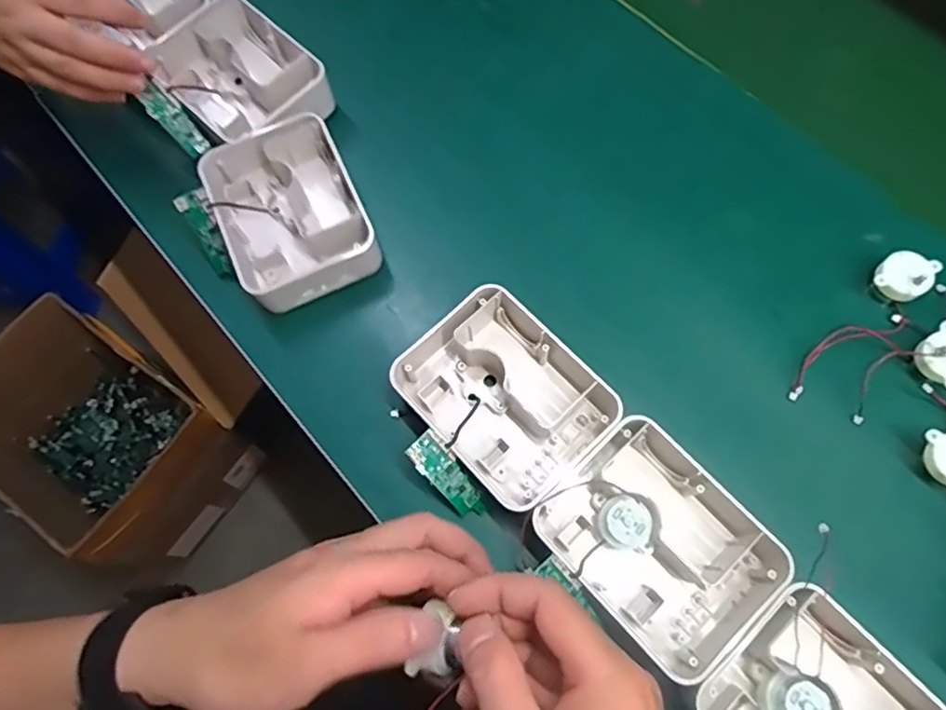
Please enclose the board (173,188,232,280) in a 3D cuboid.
[{"bbox_3d":[-0.197,-0.088,0.456,0.022,0.012,0.065,-21,109,-8],"label":"board"}]

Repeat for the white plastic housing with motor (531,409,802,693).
[{"bbox_3d":[0.112,0.114,0.373,0.127,0.042,0.099,43,76,13],"label":"white plastic housing with motor"}]

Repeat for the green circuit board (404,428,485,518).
[{"bbox_3d":[-0.015,0.079,0.390,0.022,0.008,0.071,-41,114,-14],"label":"green circuit board"}]

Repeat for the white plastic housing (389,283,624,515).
[{"bbox_3d":[0.023,0.026,0.411,0.128,0.052,0.106,43,76,13],"label":"white plastic housing"}]

